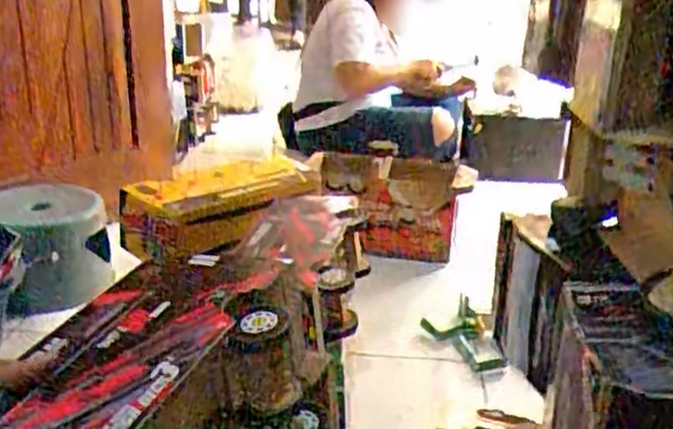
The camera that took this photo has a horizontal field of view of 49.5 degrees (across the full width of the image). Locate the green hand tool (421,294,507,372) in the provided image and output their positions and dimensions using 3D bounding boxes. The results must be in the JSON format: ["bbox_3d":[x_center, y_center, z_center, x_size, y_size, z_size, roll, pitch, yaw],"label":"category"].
[{"bbox_3d":[0.221,0.206,1.249,0.087,0.034,0.205,-5,22,-16],"label":"green hand tool"}]

